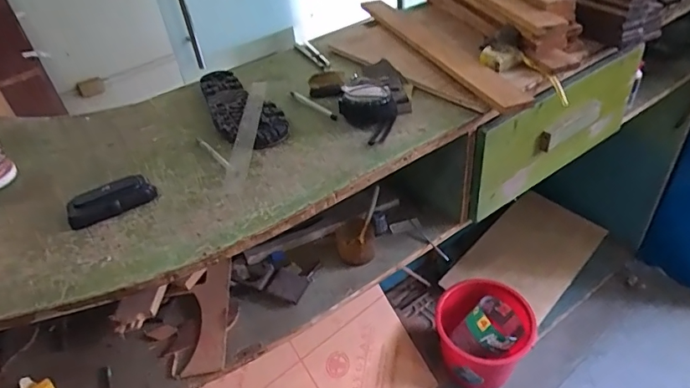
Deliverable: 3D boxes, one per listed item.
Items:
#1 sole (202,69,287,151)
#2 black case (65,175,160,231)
[{"bbox_3d":[-0.186,-0.152,0.798,0.098,0.018,0.277,-25,43,-21],"label":"sole"},{"bbox_3d":[-0.307,0.008,0.619,0.107,0.028,0.042,-26,43,-22],"label":"black case"}]

